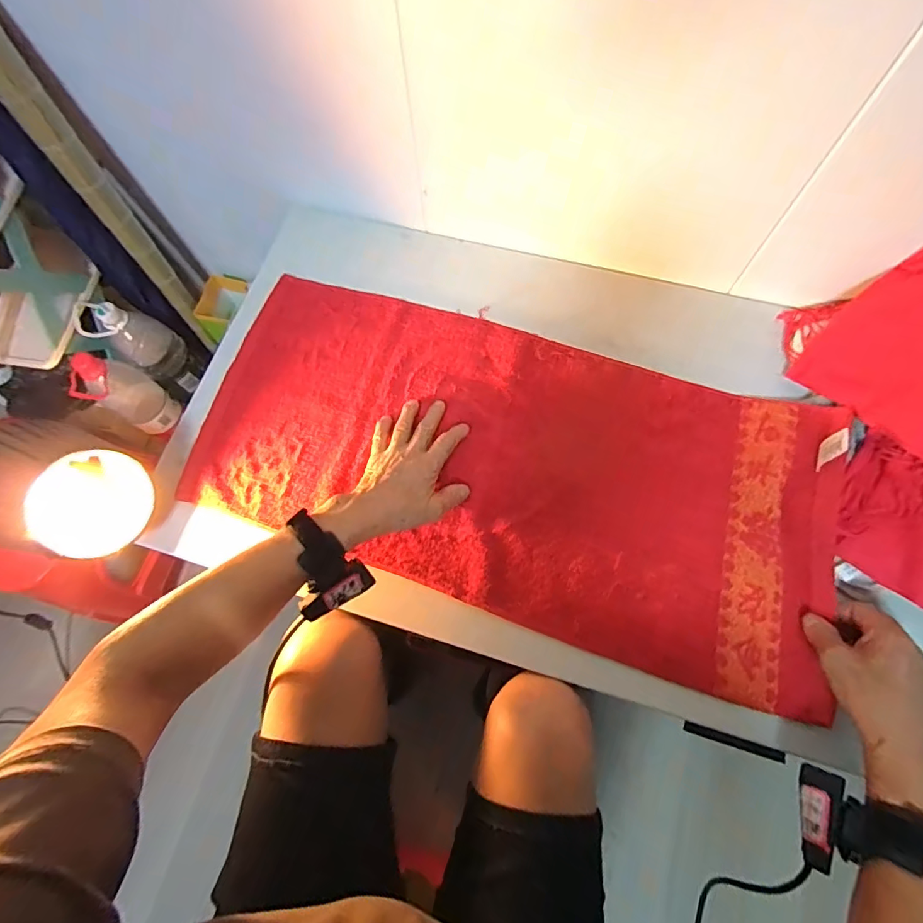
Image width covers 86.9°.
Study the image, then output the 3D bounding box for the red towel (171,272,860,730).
[{"bbox_3d":[0.047,-0.006,0.534,0.665,0.027,0.313,18,73,8],"label":"red towel"}]

